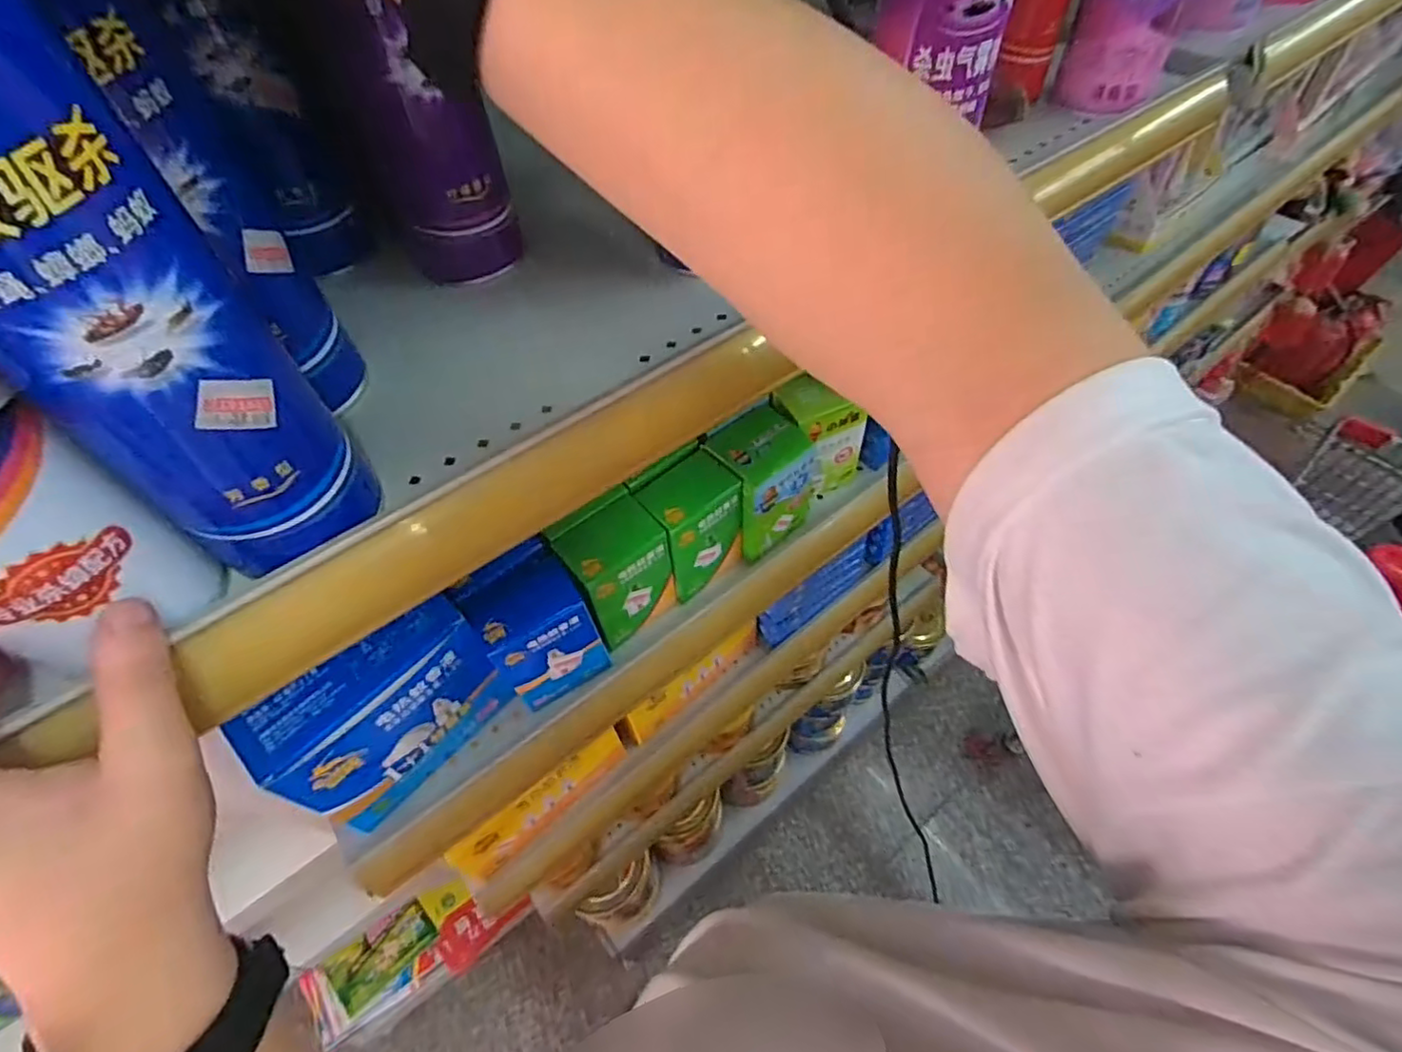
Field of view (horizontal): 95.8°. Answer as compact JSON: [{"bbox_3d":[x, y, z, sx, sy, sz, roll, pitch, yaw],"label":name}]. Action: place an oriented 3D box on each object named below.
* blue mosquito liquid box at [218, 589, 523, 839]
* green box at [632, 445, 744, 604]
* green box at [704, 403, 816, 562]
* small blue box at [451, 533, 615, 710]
[{"bbox_3d":[-0.196,0.119,0.408,0.047,0.119,0.127,37,65,24],"label":"blue mosquito liquid box"},{"bbox_3d":[-0.008,-0.002,0.492,0.069,0.098,0.059,-38,62,-21],"label":"green box"},{"bbox_3d":[0.048,-0.036,0.509,0.064,0.099,0.061,-31,60,-18],"label":"green box"},{"bbox_3d":[-0.117,0.070,0.447,0.069,0.093,0.071,-33,61,-19],"label":"small blue box"}]

